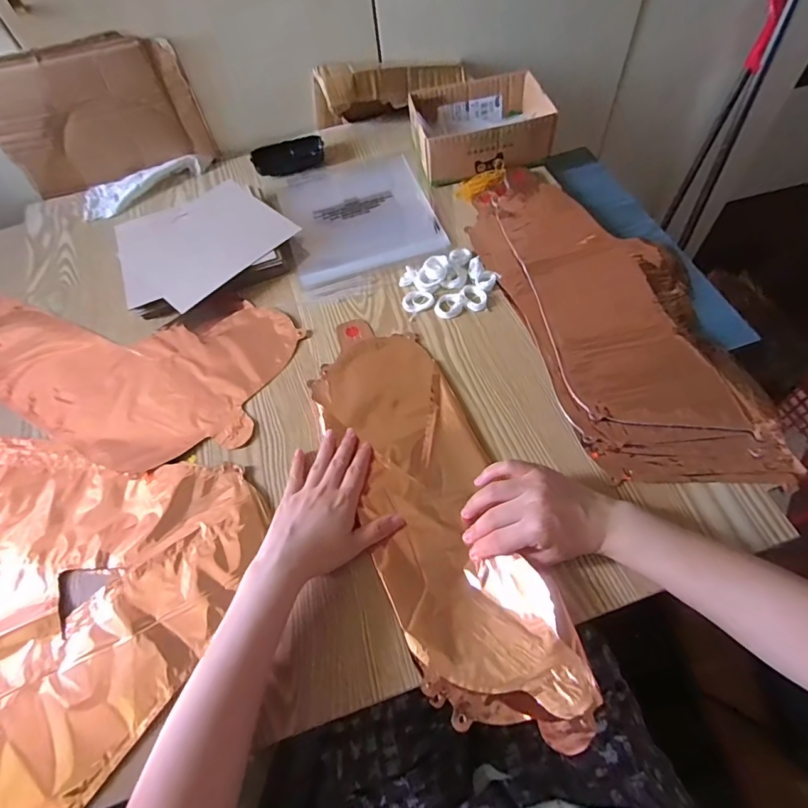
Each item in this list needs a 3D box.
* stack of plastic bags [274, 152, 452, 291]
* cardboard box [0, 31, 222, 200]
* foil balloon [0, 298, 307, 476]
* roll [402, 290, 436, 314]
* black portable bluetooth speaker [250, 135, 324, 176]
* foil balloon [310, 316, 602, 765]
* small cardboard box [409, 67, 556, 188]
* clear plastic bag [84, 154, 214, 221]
[{"bbox_3d":[-0.069,-0.276,0.660,0.196,0.016,0.238,-17,60,-6],"label":"stack of plastic bags"},{"bbox_3d":[-0.430,-0.399,0.657,0.271,0.176,0.032,-14,59,-4],"label":"cardboard box"},{"bbox_3d":[-0.359,-0.053,0.561,0.430,0.014,0.223,14,61,12],"label":"foil balloon"},{"bbox_3d":[0.017,-0.124,0.560,0.038,0.009,0.026,-12,59,-3],"label":"roll"},{"bbox_3d":[-0.178,-0.383,0.719,0.106,0.025,0.051,-21,60,-8],"label":"black portable bluetooth speaker"},{"bbox_3d":[0.021,0.079,0.447,0.135,0.037,0.430,-20,57,-8],"label":"foil balloon"},{"bbox_3d":[0.105,-0.396,0.666,0.183,0.062,0.142,-9,59,-1],"label":"small cardboard box"},{"bbox_3d":[-0.389,-0.333,0.706,0.196,0.025,0.078,-18,60,-6],"label":"clear plastic bag"}]

